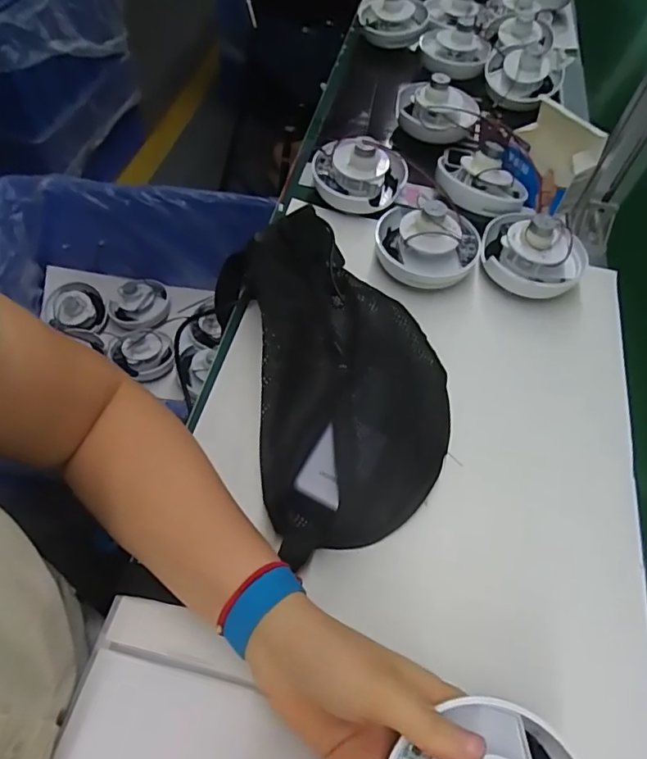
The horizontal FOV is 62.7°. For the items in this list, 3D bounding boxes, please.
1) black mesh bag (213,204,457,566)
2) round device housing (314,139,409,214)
[{"bbox_3d":[0.009,-0.023,0.460,0.177,0.069,0.305,-13,59,-14],"label":"black mesh bag"},{"bbox_3d":[0.041,-0.237,0.608,0.106,0.078,0.082,7,56,-1],"label":"round device housing"}]

